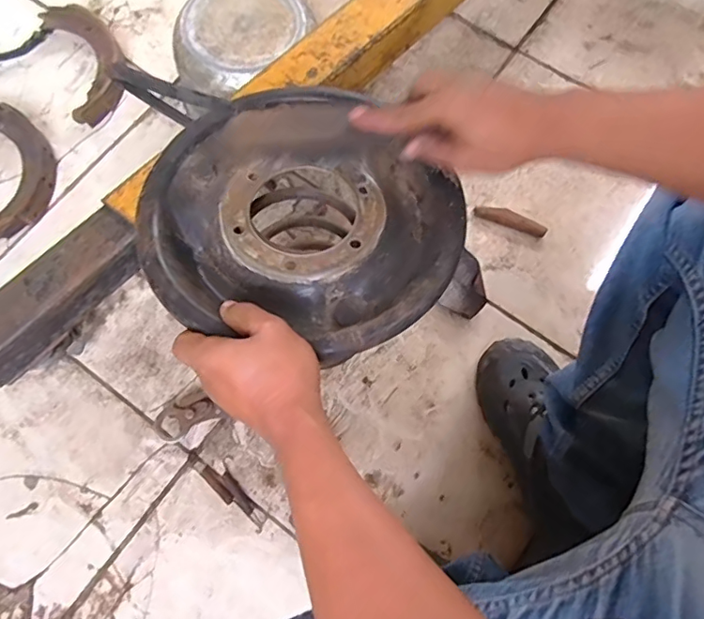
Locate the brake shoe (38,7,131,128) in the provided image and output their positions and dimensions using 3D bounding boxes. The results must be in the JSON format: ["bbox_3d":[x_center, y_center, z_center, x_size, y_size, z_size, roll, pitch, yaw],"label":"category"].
[{"bbox_3d":[-0.417,-0.400,0.859,0.100,0.030,0.213,-20,77,-7],"label":"brake shoe"}]

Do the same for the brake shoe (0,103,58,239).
[{"bbox_3d":[-0.506,-0.206,0.803,0.120,0.032,0.226,-7,75,-4],"label":"brake shoe"}]

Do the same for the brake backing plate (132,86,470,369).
[{"bbox_3d":[-0.038,-0.088,0.457,0.257,0.061,0.249,0,75,-2],"label":"brake backing plate"}]

